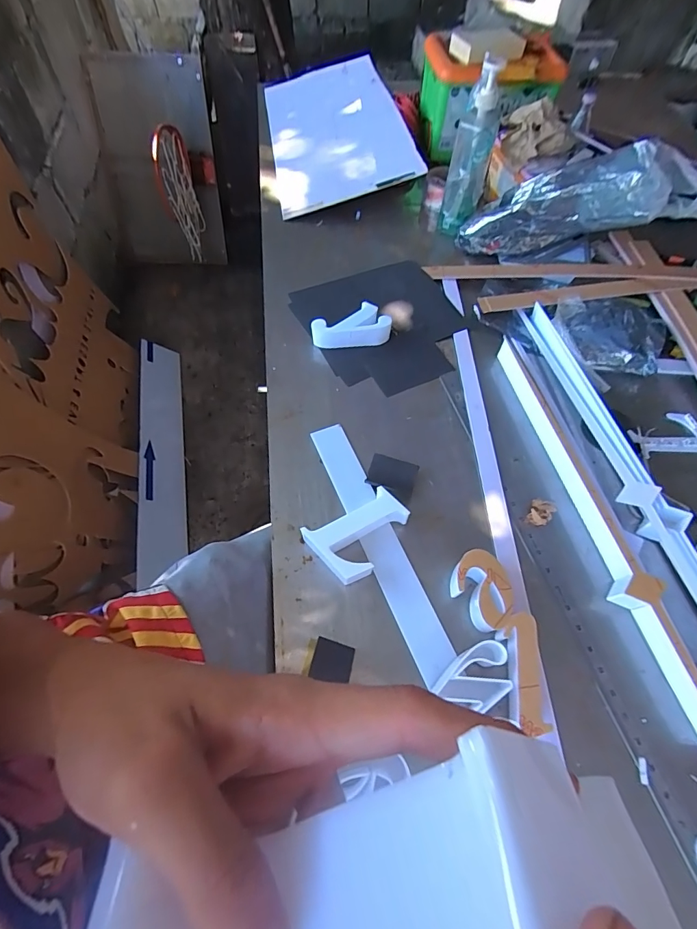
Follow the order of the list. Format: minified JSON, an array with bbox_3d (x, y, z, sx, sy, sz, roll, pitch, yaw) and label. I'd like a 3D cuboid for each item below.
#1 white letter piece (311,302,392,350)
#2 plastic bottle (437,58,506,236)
[{"bbox_3d":[0.003,-0.241,0.744,0.137,0.048,0.064,-9,62,-9],"label":"white letter piece"},{"bbox_3d":[0.232,-0.582,0.799,0.072,0.257,0.077,17,62,6],"label":"plastic bottle"}]

